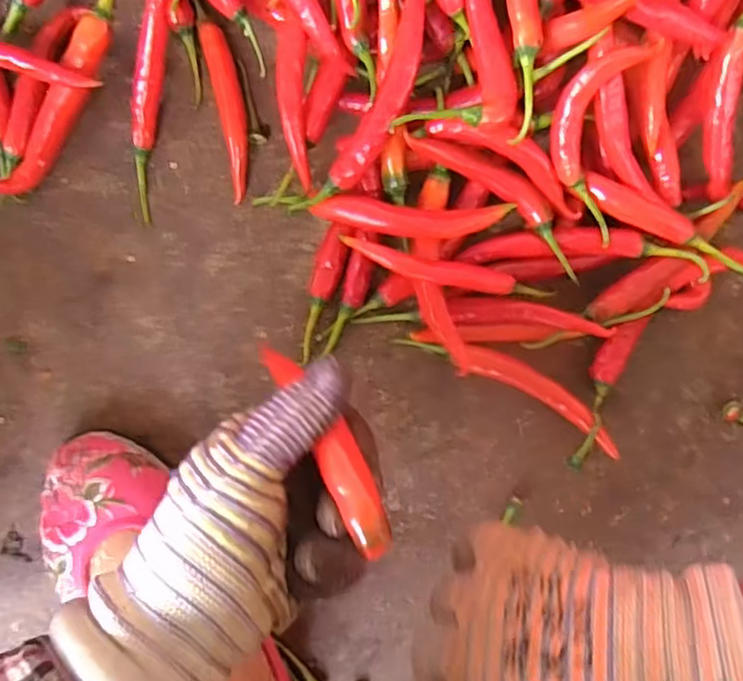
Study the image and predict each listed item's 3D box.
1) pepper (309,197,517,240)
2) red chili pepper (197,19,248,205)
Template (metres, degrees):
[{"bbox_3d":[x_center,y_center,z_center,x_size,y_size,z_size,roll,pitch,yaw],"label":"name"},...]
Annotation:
[{"bbox_3d":[0.023,-0.070,0.384,0.111,0.013,0.020,3,94,-2],"label":"pepper"},{"bbox_3d":[-0.085,-0.138,0.398,0.017,0.014,0.103,-11,94,-1],"label":"red chili pepper"}]

